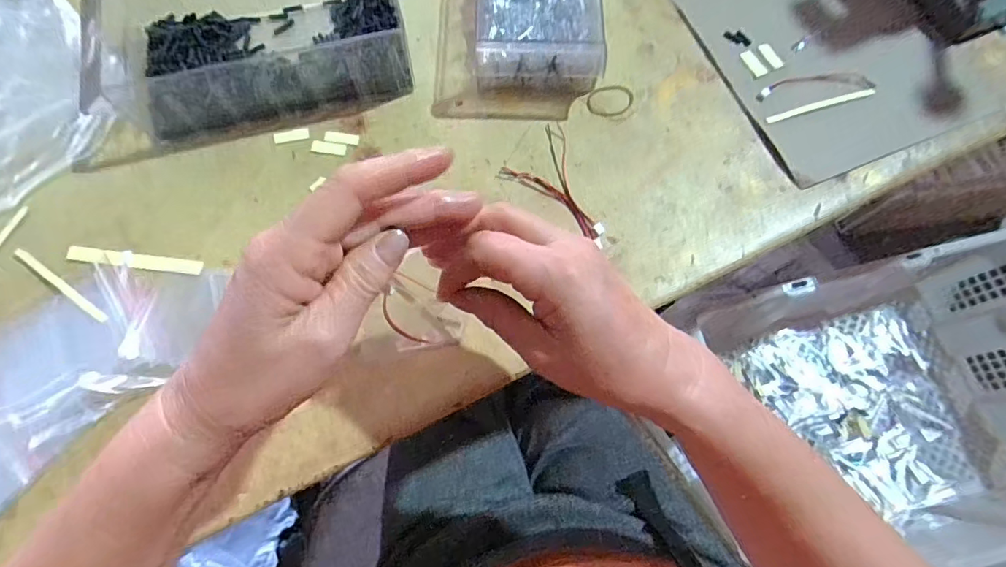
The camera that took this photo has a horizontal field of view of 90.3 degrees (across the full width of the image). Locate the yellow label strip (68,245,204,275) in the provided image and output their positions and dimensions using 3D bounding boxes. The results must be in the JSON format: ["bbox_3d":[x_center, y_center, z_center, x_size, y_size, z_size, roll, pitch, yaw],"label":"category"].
[{"bbox_3d":[-0.275,-0.017,0.373,0.098,0.004,0.012,7,71,1],"label":"yellow label strip"}]

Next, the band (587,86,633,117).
[{"bbox_3d":[0.092,-0.157,0.428,0.041,0.004,0.030,-7,72,-4],"label":"band"}]

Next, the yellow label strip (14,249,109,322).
[{"bbox_3d":[-0.323,0.000,0.363,0.098,0.004,0.007,34,74,9],"label":"yellow label strip"}]

